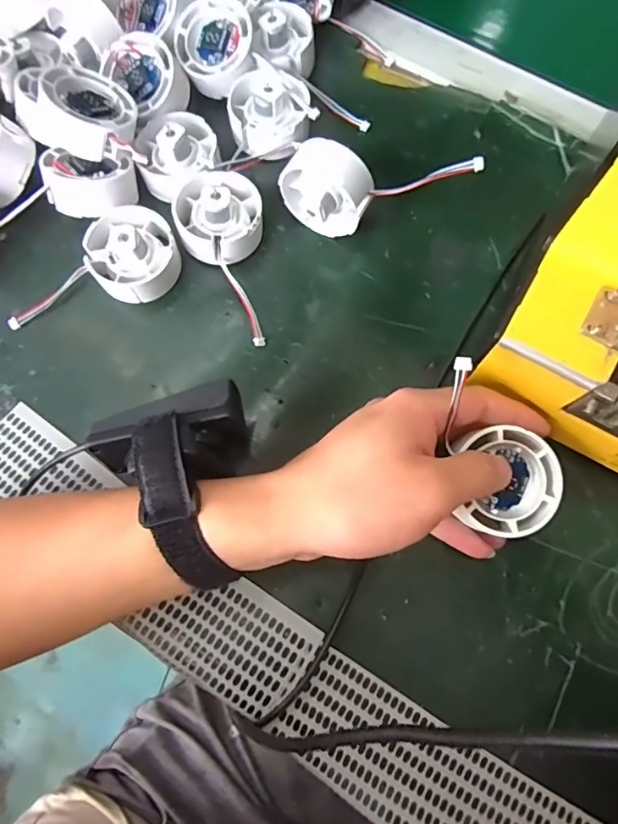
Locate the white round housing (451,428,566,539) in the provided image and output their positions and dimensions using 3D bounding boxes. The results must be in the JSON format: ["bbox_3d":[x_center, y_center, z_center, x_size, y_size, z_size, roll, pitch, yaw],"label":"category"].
[{"bbox_3d":[0.100,0.034,0.246,0.049,0.011,0.051,0,74,2],"label":"white round housing"}]

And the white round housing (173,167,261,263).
[{"bbox_3d":[-0.058,-0.127,0.318,0.053,0.034,0.061,-8,74,-1],"label":"white round housing"}]

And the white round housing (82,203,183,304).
[{"bbox_3d":[-0.109,-0.098,0.313,0.055,0.033,0.052,0,74,2],"label":"white round housing"}]

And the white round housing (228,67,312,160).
[{"bbox_3d":[-0.026,-0.199,0.337,0.053,0.028,0.064,-3,74,1],"label":"white round housing"}]

